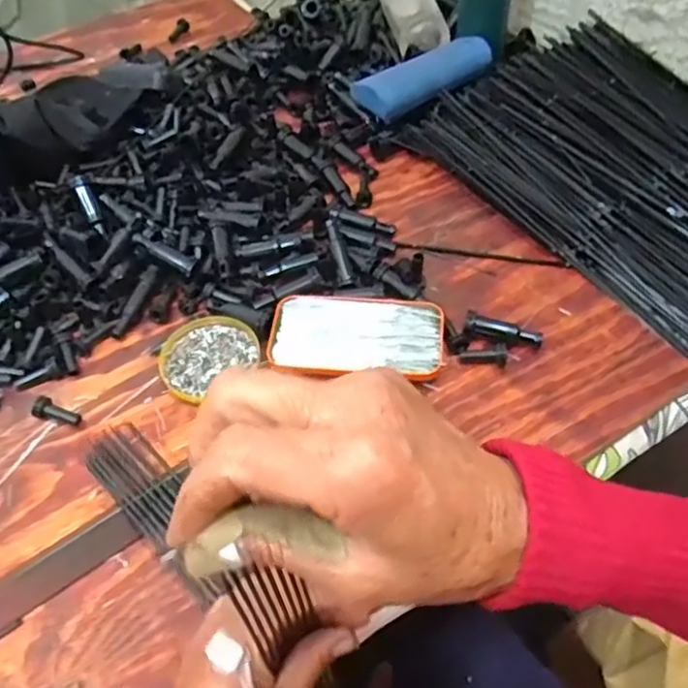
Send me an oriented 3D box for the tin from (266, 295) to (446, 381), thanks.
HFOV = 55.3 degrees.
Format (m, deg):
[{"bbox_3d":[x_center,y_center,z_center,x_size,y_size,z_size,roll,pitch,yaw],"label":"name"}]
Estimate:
[{"bbox_3d":[0.012,-0.008,0.563,0.144,0.018,0.082,5,53,7],"label":"tin"}]

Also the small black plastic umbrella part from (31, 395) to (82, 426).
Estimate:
[{"bbox_3d":[-0.233,0.055,0.535,0.039,0.015,0.016,13,54,13],"label":"small black plastic umbrella part"}]

